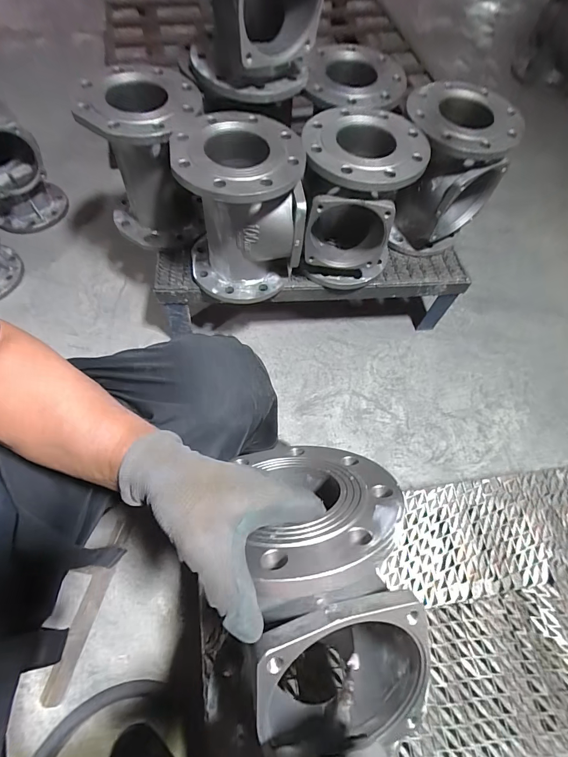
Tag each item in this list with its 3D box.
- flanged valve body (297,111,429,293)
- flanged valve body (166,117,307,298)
[{"bbox_3d":[0.132,-0.341,0.704,0.193,0.256,0.195,1,65,-2],"label":"flanged valve body"},{"bbox_3d":[-0.078,-0.303,0.662,0.201,0.250,0.192,-8,65,-7],"label":"flanged valve body"}]

